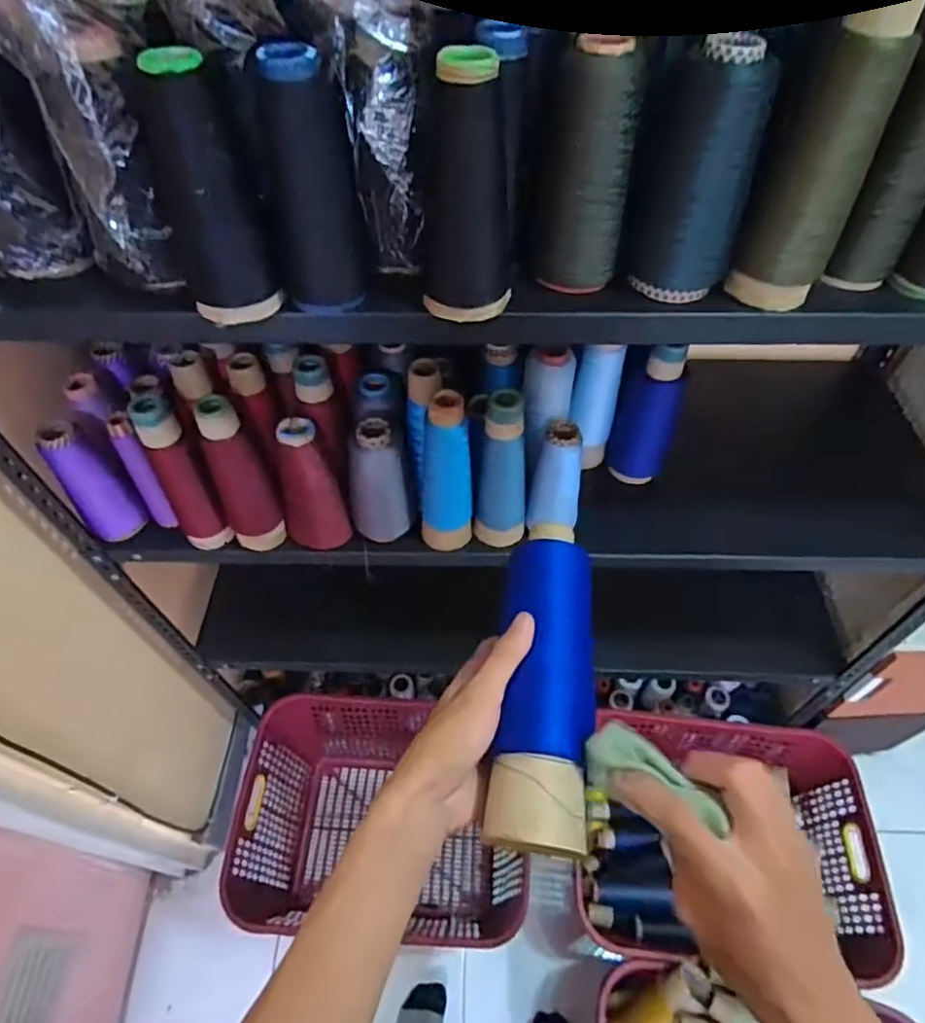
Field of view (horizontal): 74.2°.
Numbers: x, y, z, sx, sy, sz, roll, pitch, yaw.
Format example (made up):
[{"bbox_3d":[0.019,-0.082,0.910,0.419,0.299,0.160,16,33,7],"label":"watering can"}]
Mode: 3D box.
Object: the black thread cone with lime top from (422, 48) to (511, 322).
[{"bbox_3d":[0.003,-0.237,0.458,0.070,0.172,0.067,-5,54,-4],"label":"black thread cone with lime top"}]

